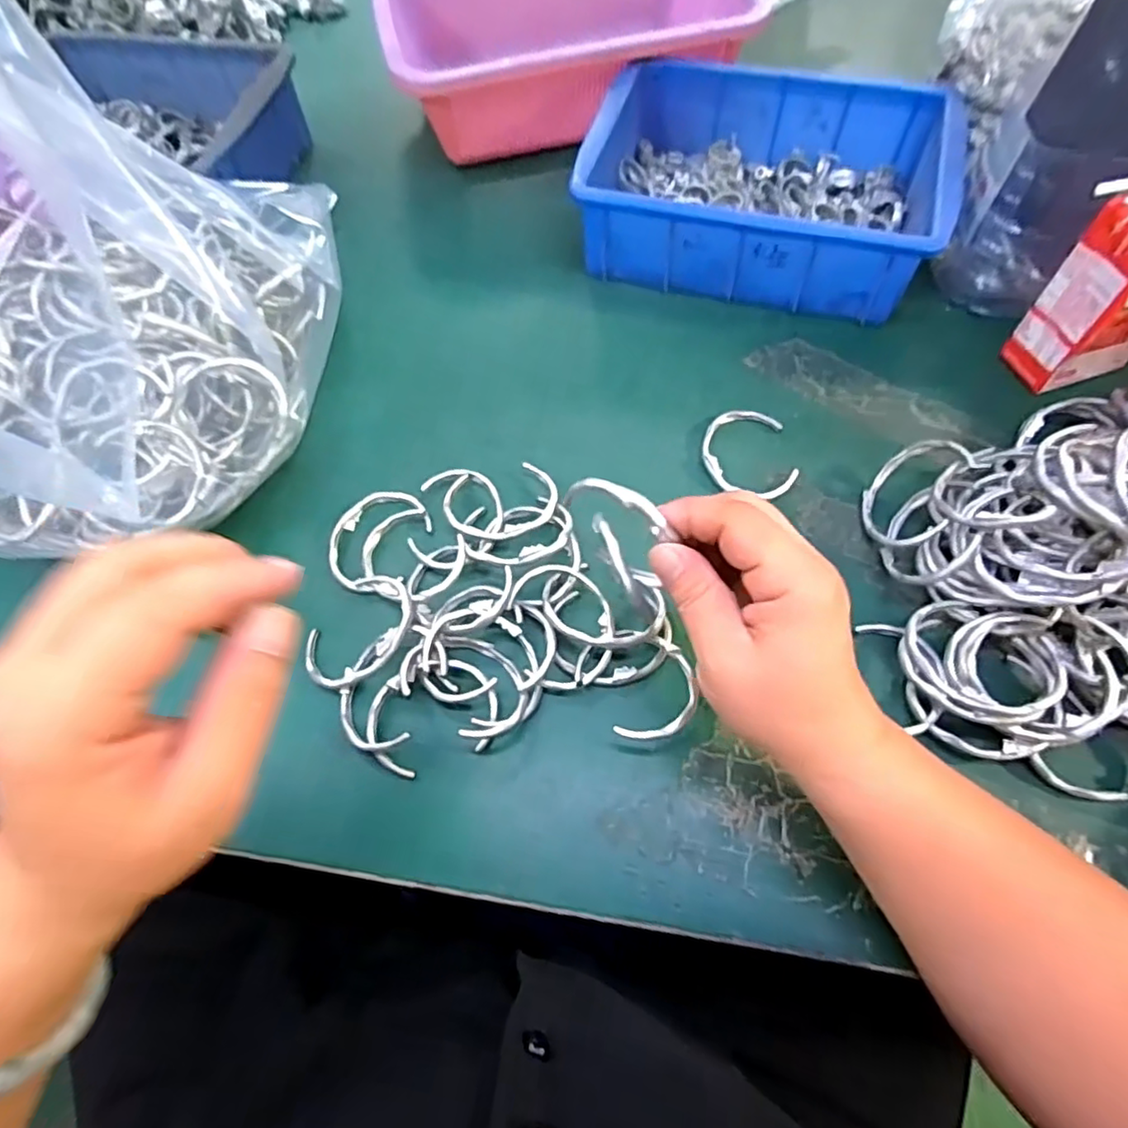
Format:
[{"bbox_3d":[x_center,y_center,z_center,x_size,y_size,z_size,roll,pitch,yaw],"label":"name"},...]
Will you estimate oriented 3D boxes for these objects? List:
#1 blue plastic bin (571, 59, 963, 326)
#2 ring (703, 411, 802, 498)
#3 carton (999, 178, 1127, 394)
[{"bbox_3d":[0.143,-0.275,0.462,0.235,0.072,0.164,14,65,9],"label":"blue plastic bin"},{"bbox_3d":[0.115,-0.070,0.397,0.054,0.005,0.065,-6,64,0],"label":"ring"},{"bbox_3d":[0.321,-0.159,0.368,0.073,0.113,0.043,-15,64,-5],"label":"carton"}]

